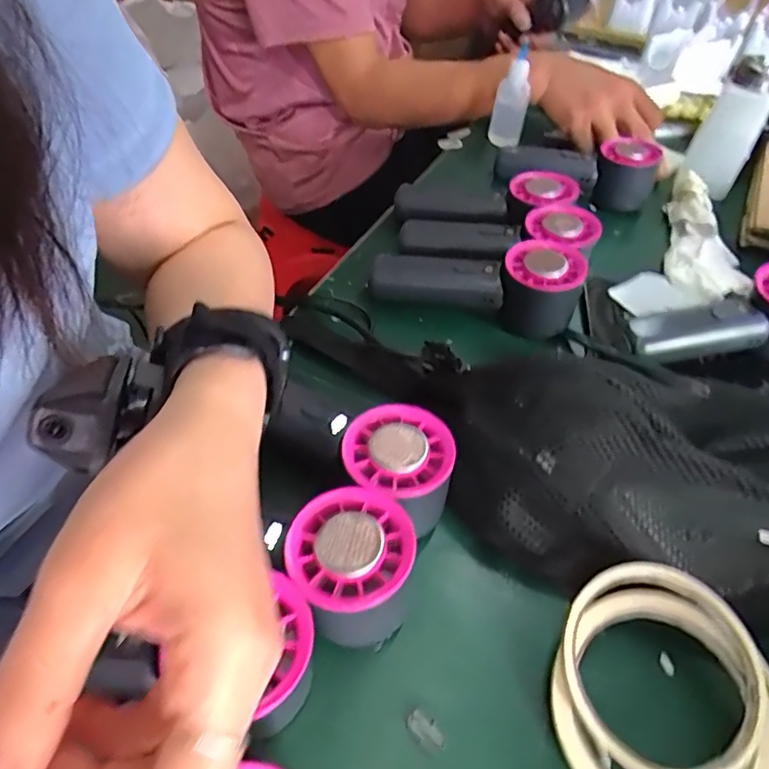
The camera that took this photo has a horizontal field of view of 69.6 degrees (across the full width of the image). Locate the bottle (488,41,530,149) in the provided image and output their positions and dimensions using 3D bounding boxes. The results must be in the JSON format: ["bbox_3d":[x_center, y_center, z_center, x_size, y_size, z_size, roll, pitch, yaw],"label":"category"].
[{"bbox_3d":[0.145,-0.326,0.628,0.037,0.105,0.033,14,22,6],"label":"bottle"}]

